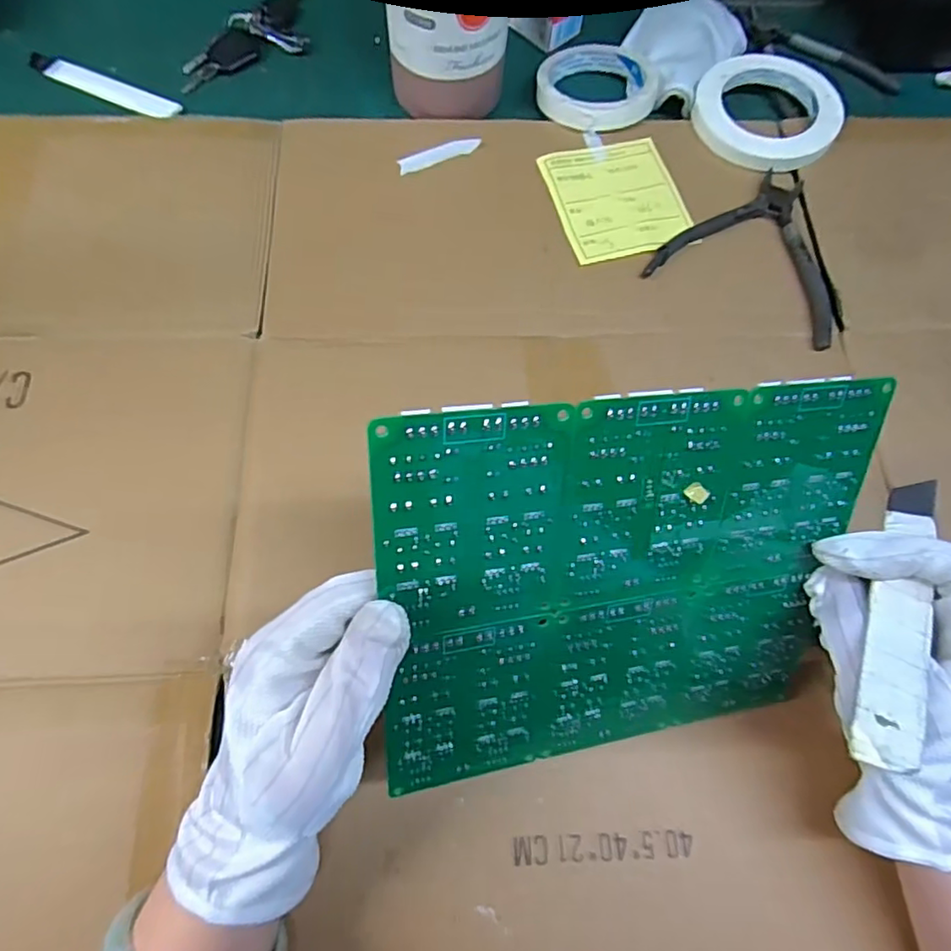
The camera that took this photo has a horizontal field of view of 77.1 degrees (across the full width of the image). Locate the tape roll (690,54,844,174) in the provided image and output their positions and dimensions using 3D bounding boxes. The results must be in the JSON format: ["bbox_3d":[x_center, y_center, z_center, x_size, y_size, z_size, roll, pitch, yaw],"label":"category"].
[{"bbox_3d":[0.230,-0.288,0.470,0.110,0.017,0.113,1,69,-2],"label":"tape roll"}]

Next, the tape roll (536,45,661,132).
[{"bbox_3d":[0.097,-0.312,0.472,0.093,0.018,0.095,1,69,-2],"label":"tape roll"}]

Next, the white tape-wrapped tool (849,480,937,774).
[{"bbox_3d":[0.173,0.054,0.243,0.016,0.012,0.129,28,60,8],"label":"white tape-wrapped tool"}]

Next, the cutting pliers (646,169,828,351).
[{"bbox_3d":[0.206,-0.167,0.427,0.129,0.007,0.126,27,70,8],"label":"cutting pliers"}]

